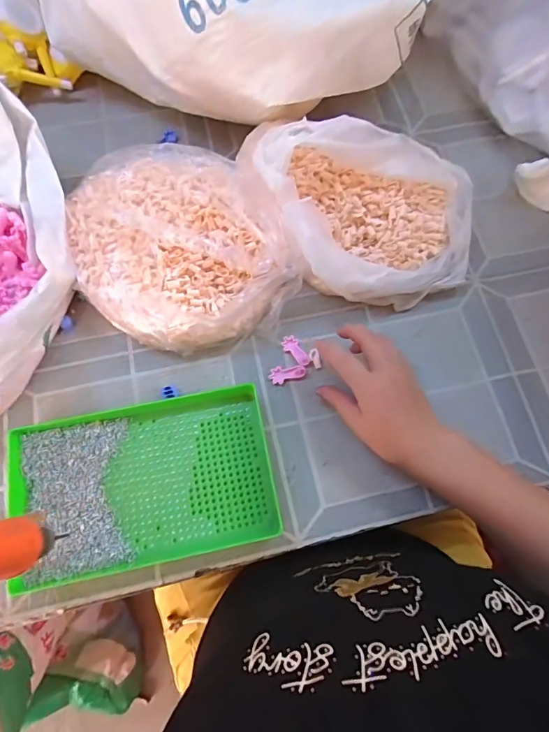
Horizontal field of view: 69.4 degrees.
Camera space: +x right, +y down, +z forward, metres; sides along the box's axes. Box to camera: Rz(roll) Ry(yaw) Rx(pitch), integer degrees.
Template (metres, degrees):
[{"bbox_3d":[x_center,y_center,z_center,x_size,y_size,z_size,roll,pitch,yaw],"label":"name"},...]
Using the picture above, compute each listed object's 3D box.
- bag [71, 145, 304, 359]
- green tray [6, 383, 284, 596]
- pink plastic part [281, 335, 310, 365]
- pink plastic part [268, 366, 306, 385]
[{"bbox_3d":[-0.109,-0.140,0.444,0.214,0.091,0.243,-20,74,-7],"label":"bag"},{"bbox_3d":[-0.126,0.112,0.392,0.241,0.033,0.152,-11,73,-5],"label":"green tray"},{"bbox_3d":[0.024,-0.017,0.450,0.018,0.007,0.040,-31,76,-11],"label":"pink plastic part"},{"bbox_3d":[0.015,0.010,0.442,0.039,0.007,0.019,-2,72,-2],"label":"pink plastic part"}]

